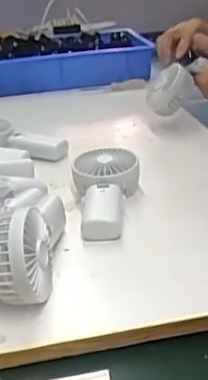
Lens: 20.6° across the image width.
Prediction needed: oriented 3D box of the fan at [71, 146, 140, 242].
[{"bbox_3d":[0.001,0.004,0.724,0.088,0.054,0.174,-2,25,4],"label":"fan"}]

